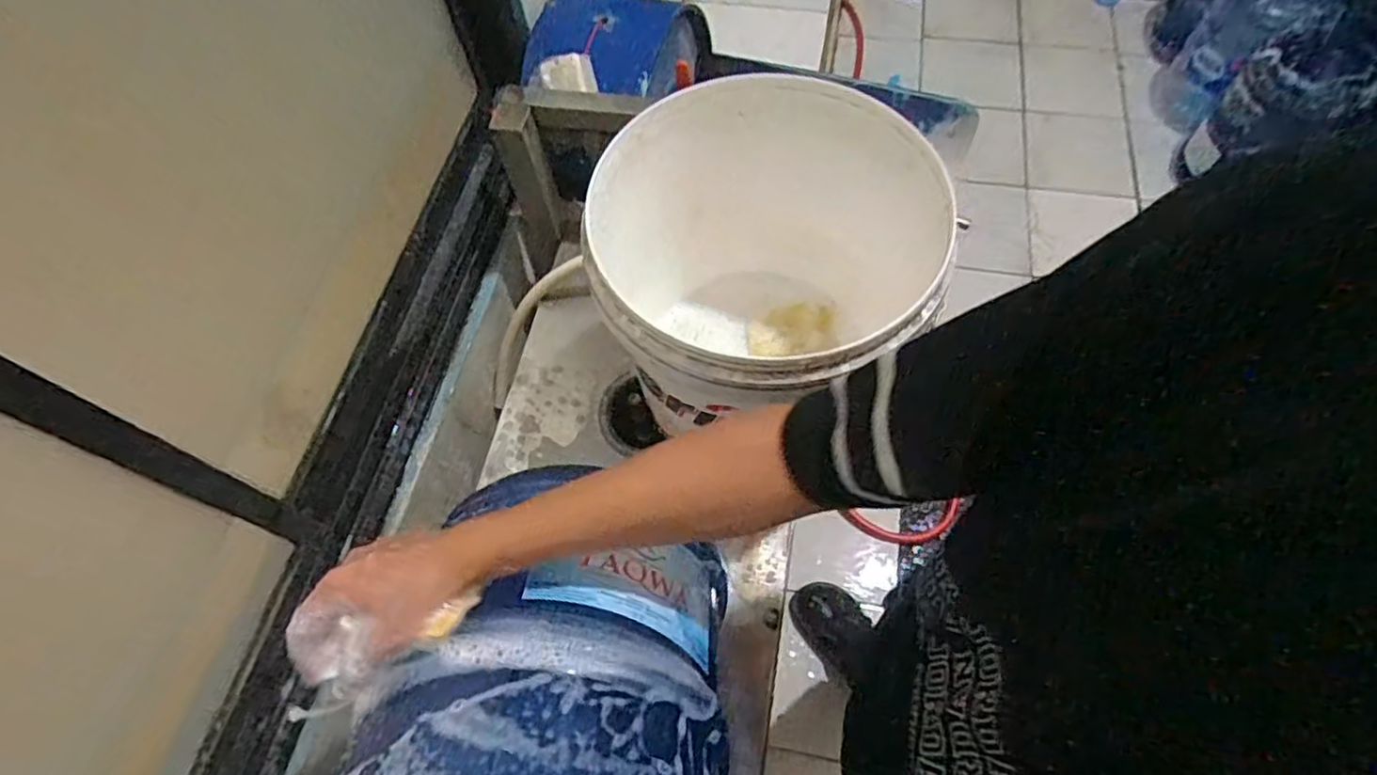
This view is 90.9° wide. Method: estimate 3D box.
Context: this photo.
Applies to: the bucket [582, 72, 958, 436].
[{"bbox_3d":[0.063,-0.080,0.689,0.310,0.318,0.298,-1,63,3],"label":"bucket"}]

